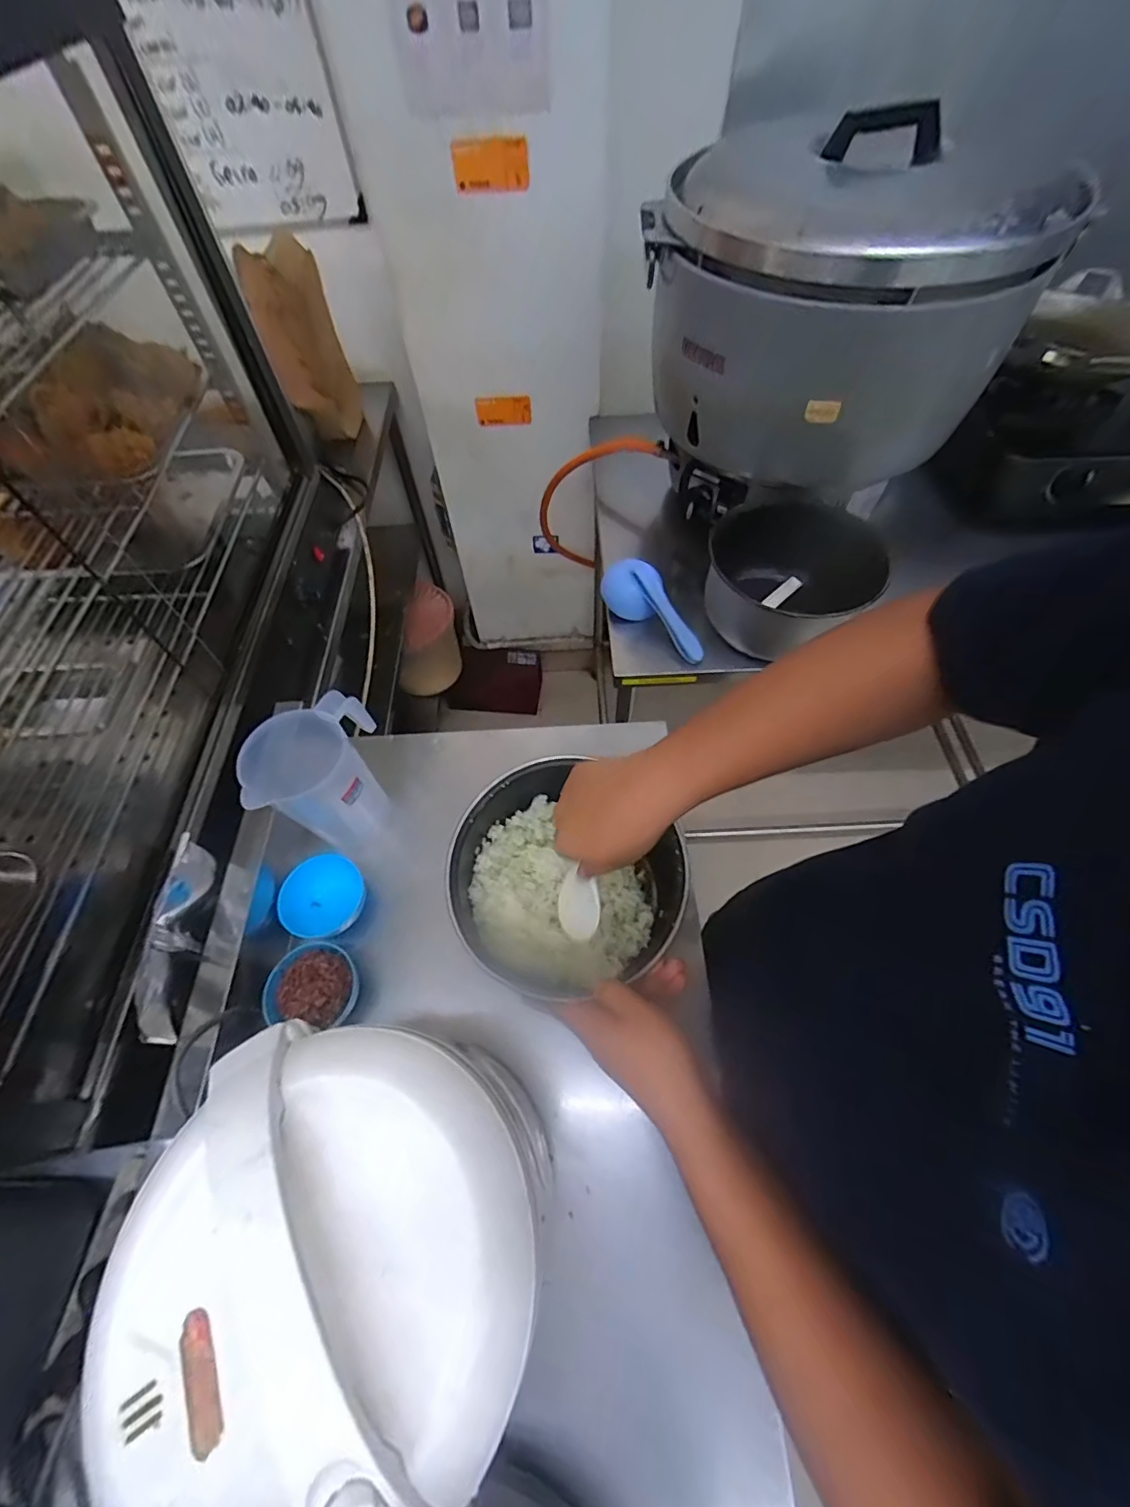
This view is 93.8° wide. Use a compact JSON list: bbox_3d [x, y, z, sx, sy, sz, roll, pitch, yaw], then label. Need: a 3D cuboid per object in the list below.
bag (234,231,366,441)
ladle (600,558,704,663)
[{"bbox_3d":[-0.487,-0.756,1.000,0.133,0.291,0.128,-17,61,-8],"label":"bag"},{"bbox_3d":[0.142,-0.226,0.802,0.198,0.069,0.063,38,68,21],"label":"ladle"}]

